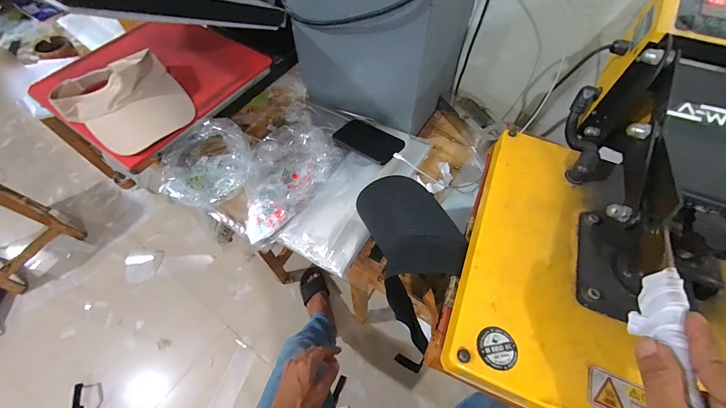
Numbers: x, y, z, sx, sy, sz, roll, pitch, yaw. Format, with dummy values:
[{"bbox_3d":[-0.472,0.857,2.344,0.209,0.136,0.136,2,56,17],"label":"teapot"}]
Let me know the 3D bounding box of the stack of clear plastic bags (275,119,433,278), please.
[{"bbox_3d":[-0.005,-0.034,0.645,0.147,0.034,0.356,28,65,16],"label":"stack of clear plastic bags"}]

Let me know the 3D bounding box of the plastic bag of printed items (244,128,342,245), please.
[{"bbox_3d":[-0.161,-0.061,0.654,0.156,0.069,0.288,24,63,14],"label":"plastic bag of printed items"}]

